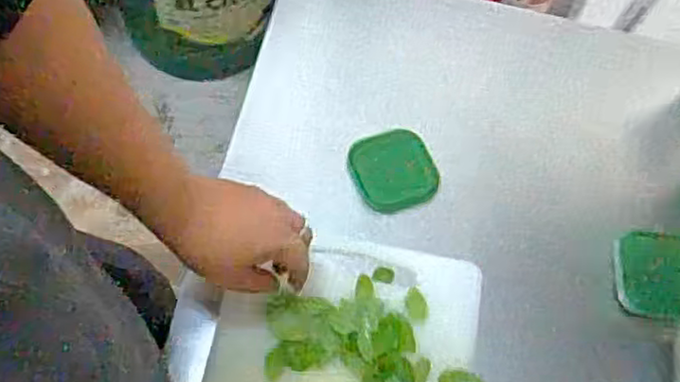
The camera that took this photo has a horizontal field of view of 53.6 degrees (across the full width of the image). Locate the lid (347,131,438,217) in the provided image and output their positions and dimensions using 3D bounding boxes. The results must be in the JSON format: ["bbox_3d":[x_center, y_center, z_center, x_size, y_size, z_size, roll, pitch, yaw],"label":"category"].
[{"bbox_3d":[0.056,-0.023,0.706,0.077,0.023,0.085,-20,68,-17],"label":"lid"}]

